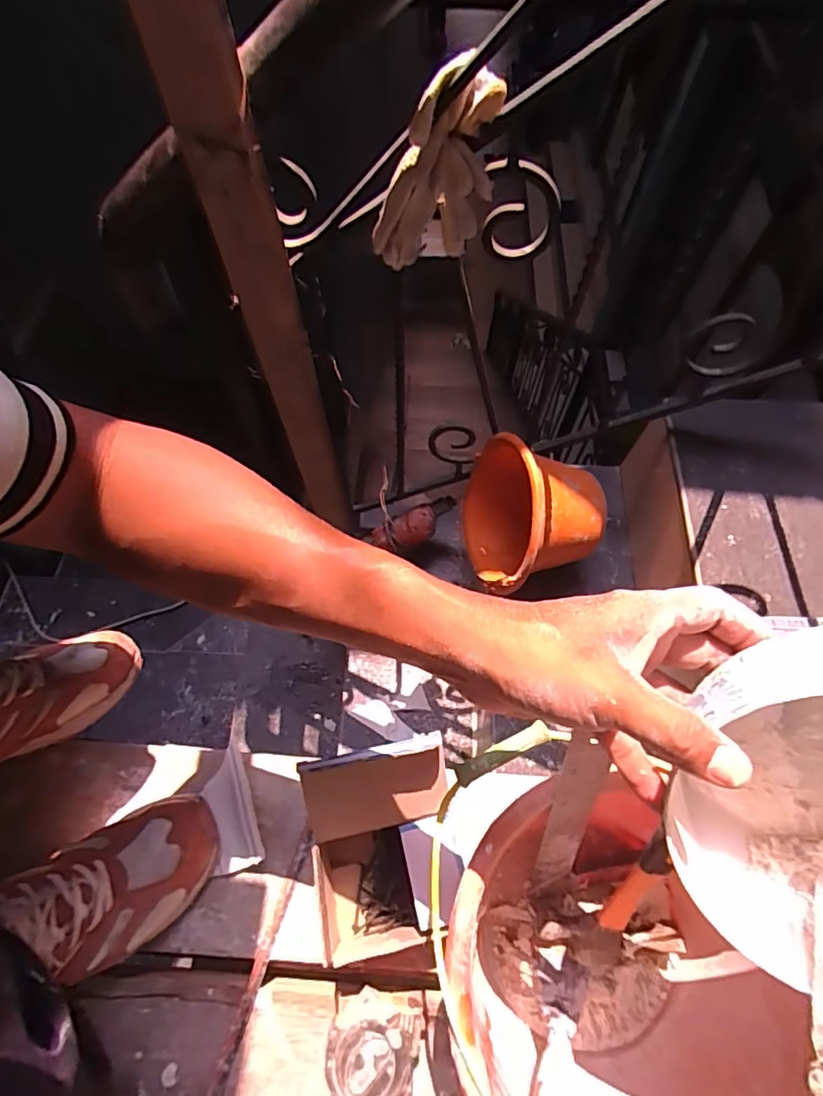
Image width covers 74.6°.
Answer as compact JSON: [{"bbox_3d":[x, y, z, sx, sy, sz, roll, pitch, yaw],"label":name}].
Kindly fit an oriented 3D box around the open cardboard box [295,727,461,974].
[{"bbox_3d":[-0.025,0.268,0.484,0.124,0.146,0.153,-10,66,-5],"label":"open cardboard box"}]

